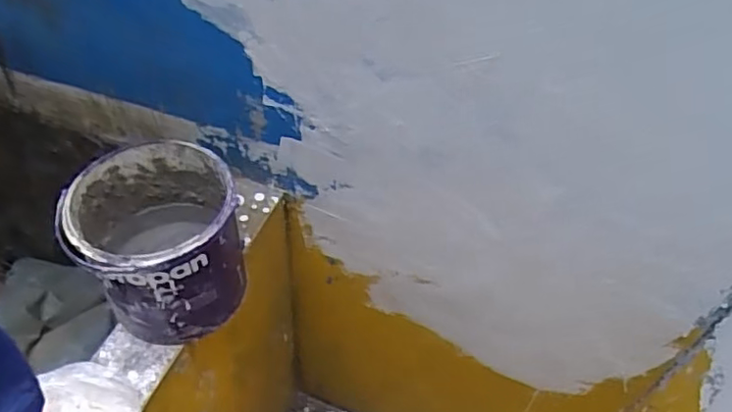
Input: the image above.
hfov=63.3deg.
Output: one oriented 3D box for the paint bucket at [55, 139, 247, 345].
[{"bbox_3d":[-0.248,0.048,0.721,0.178,0.177,0.179,3,49,-3],"label":"paint bucket"}]

